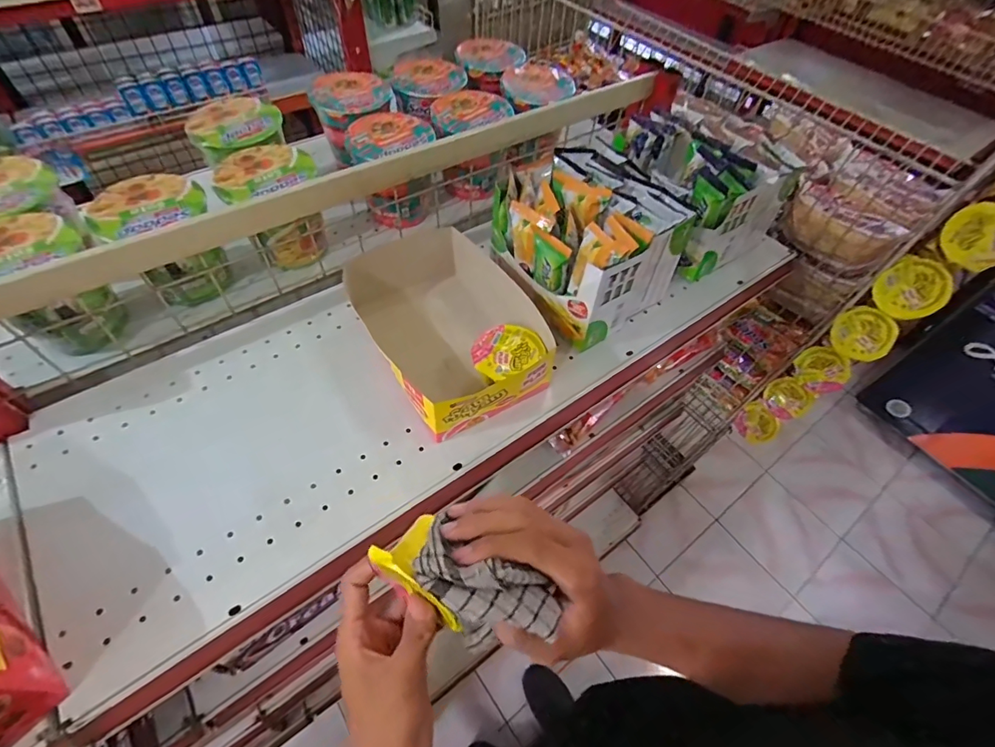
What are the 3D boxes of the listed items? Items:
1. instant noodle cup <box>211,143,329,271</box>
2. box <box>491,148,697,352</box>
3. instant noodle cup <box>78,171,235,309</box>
[{"bbox_3d":[-0.266,-0.199,0.565,0.103,0.114,0.096,2,54,-3],"label":"instant noodle cup"},{"bbox_3d":[0.101,-0.154,0.538,0.178,0.124,0.177,-34,63,-24],"label":"box"},{"bbox_3d":[-0.366,-0.140,0.517,0.106,0.113,0.105,2,54,-3],"label":"instant noodle cup"}]

